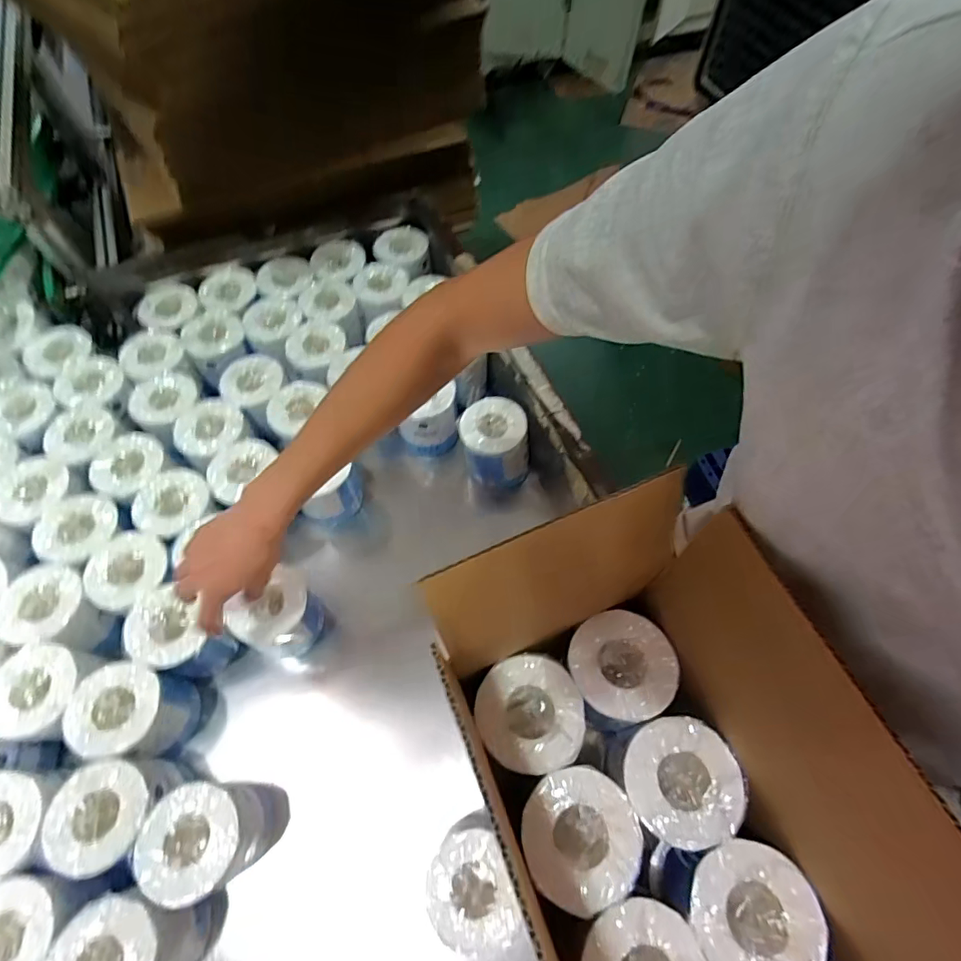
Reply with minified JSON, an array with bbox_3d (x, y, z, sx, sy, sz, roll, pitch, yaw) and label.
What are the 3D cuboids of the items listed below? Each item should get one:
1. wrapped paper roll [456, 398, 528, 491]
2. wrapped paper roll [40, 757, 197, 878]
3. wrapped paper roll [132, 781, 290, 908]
[{"bbox_3d":[0.020,-0.054,0.771,0.097,0.097,0.099,-11,61,-6],"label":"wrapped paper roll"},{"bbox_3d":[-0.388,0.359,0.558,0.101,0.127,0.095,0,60,0],"label":"wrapped paper roll"},{"bbox_3d":[-0.287,0.384,0.554,0.103,0.124,0.099,2,60,1],"label":"wrapped paper roll"}]

